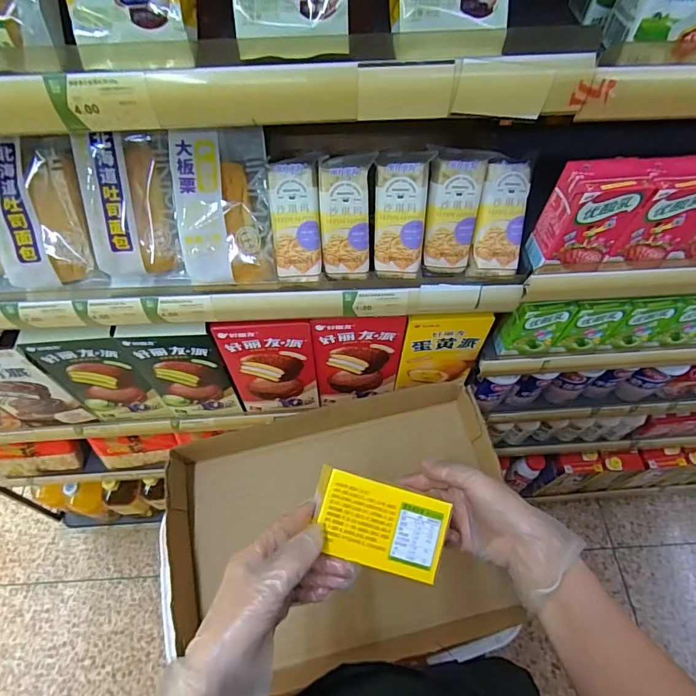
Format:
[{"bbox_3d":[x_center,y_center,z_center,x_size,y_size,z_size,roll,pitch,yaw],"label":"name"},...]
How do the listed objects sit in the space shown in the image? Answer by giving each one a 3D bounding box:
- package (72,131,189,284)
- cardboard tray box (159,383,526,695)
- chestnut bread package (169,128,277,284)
[{"bbox_3d":[-0.211,-0.134,0.447,0.085,0.144,0.041,-4,18,-11],"label":"package"},{"bbox_3d":[-0.010,0.236,0.570,0.406,0.096,0.298,-9,61,-6],"label":"cardboard tray box"},{"bbox_3d":[-0.121,-0.135,0.439,0.087,0.036,0.143,-5,99,-11],"label":"chestnut bread package"}]

